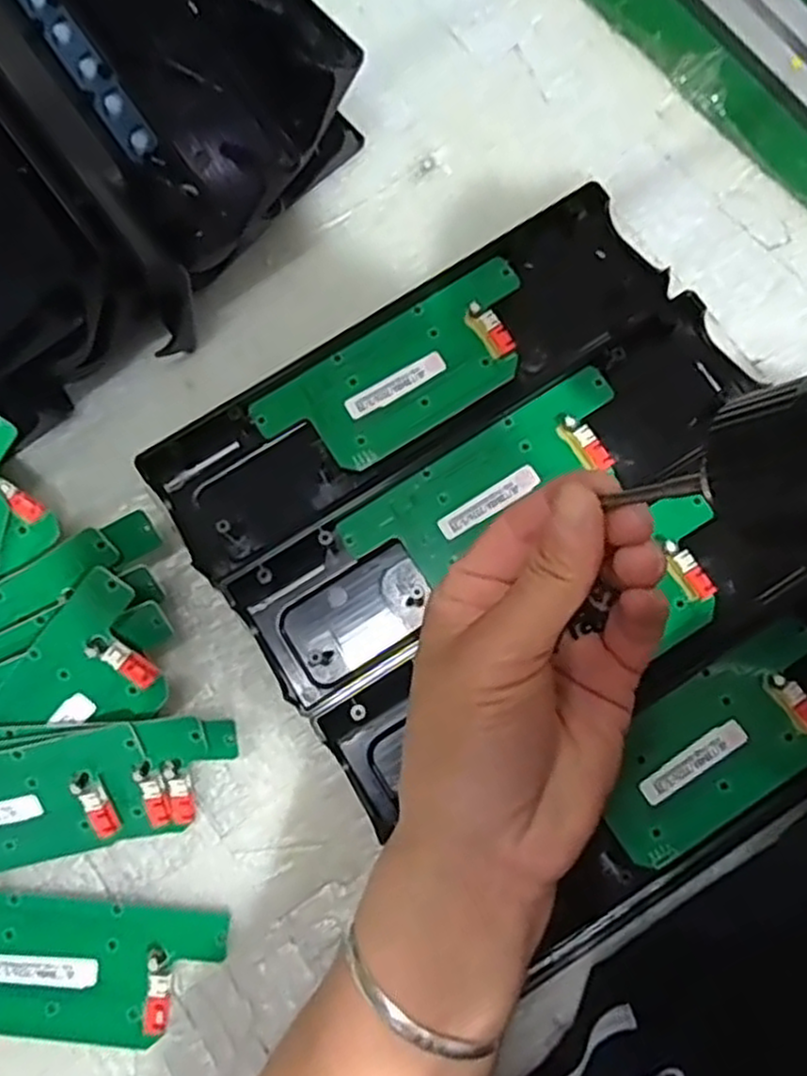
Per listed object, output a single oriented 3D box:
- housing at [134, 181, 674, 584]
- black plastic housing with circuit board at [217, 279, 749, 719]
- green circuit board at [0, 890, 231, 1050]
[{"bbox_3d":[0.002,-0.074,0.343,0.245,0.022,0.068,-31,80,-4],"label":"housing"},{"bbox_3d":[0.044,-0.019,0.333,0.246,0.018,0.066,-33,81,-5],"label":"black plastic housing with circuit board"},{"bbox_3d":[-0.142,0.177,0.307,0.133,0.009,0.054,5,80,2],"label":"green circuit board"}]

